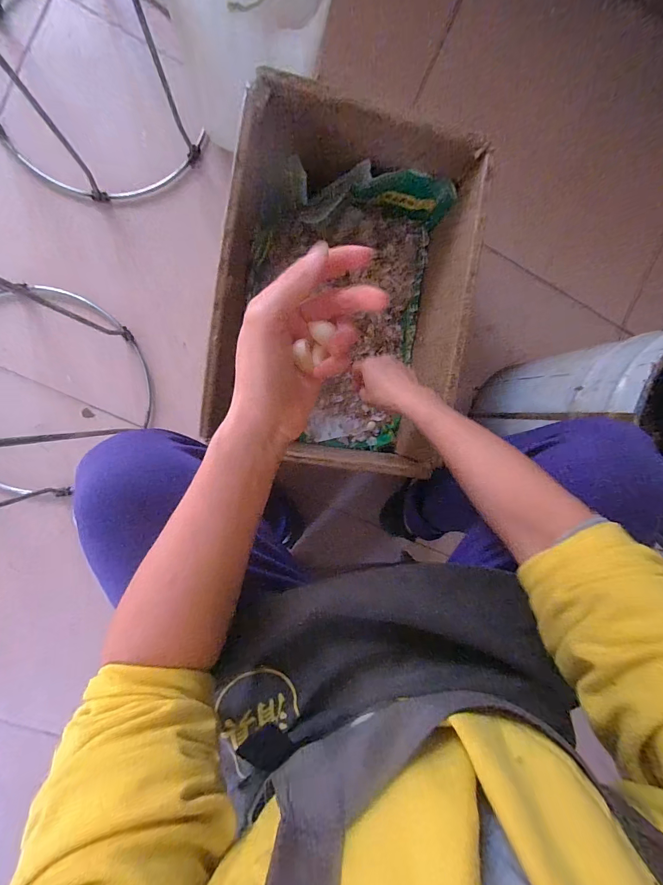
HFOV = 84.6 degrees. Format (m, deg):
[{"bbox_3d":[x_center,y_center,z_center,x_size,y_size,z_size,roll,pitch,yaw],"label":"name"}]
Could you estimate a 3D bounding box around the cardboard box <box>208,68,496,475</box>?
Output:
[{"bbox_3d":[0.014,-0.227,0.587,0.330,0.230,0.465,8,93,-9],"label":"cardboard box"}]

